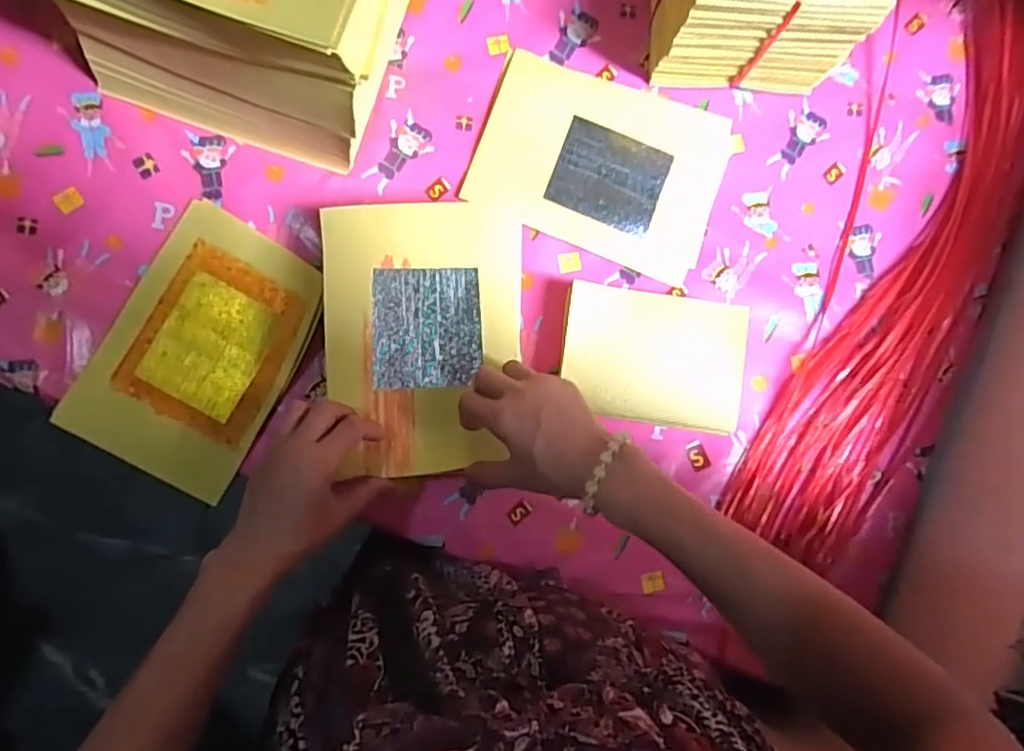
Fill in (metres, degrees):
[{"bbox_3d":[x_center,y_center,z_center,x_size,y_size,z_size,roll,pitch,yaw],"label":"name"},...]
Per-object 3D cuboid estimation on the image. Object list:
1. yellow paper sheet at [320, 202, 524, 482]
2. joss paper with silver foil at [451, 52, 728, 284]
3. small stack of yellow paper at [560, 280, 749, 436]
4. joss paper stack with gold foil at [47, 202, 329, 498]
[{"bbox_3d":[-0.071,-0.033,0.512,0.162,0.020,0.221,-3,87,-5],"label":"yellow paper sheet"},{"bbox_3d":[0.087,-0.206,0.595,0.230,0.012,0.168,18,85,-4],"label":"joss paper with silver foil"},{"bbox_3d":[0.125,-0.016,0.567,0.163,0.046,0.115,9,86,-5],"label":"small stack of yellow paper"},{"bbox_3d":[-0.270,-0.023,0.545,0.154,0.013,0.226,29,84,-3],"label":"joss paper stack with gold foil"}]

